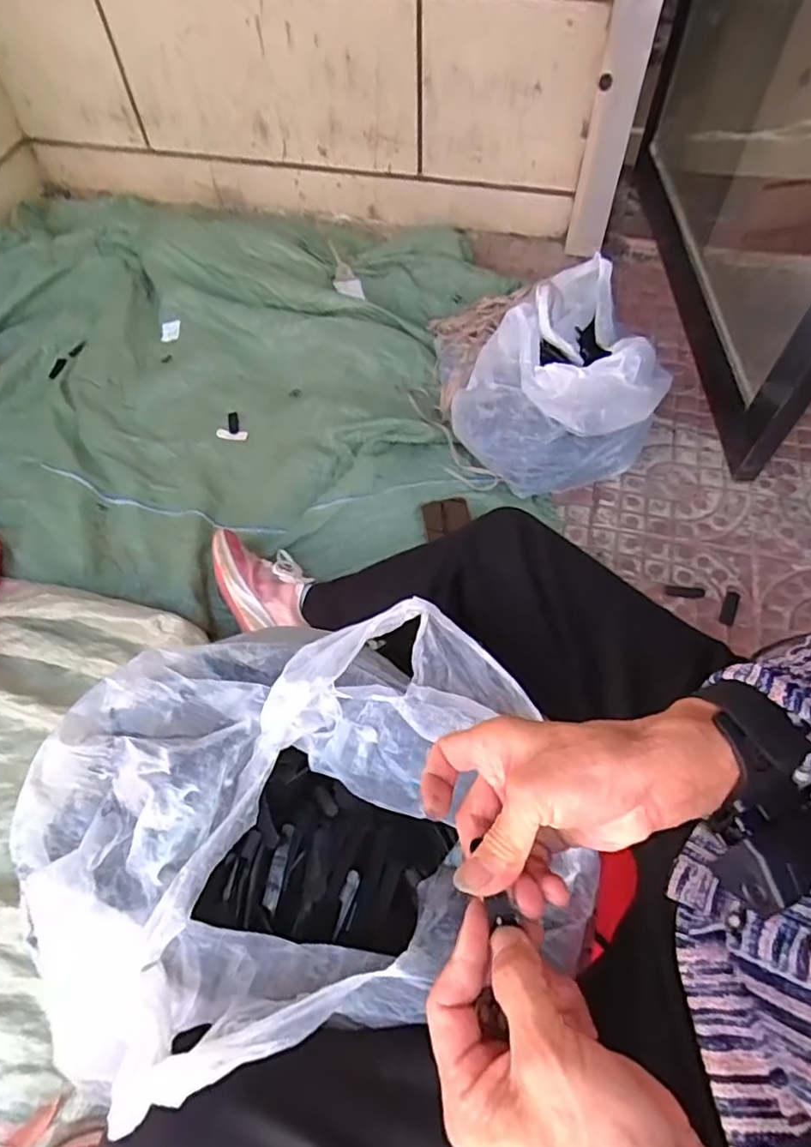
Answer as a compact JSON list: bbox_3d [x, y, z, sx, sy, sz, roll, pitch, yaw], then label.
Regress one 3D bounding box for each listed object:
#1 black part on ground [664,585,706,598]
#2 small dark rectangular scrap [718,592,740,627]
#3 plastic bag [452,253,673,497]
[{"bbox_3d":[0.423,0.028,0.896,0.059,0.005,0.019,3,60,5],"label":"black part on ground"},{"bbox_3d":[0.481,0.051,0.878,0.020,0.004,0.061,25,64,17],"label":"small dark rectangular scrap"},{"bbox_3d":[0.292,-0.341,0.992,0.278,0.230,0.430,32,66,20],"label":"plastic bag"}]

